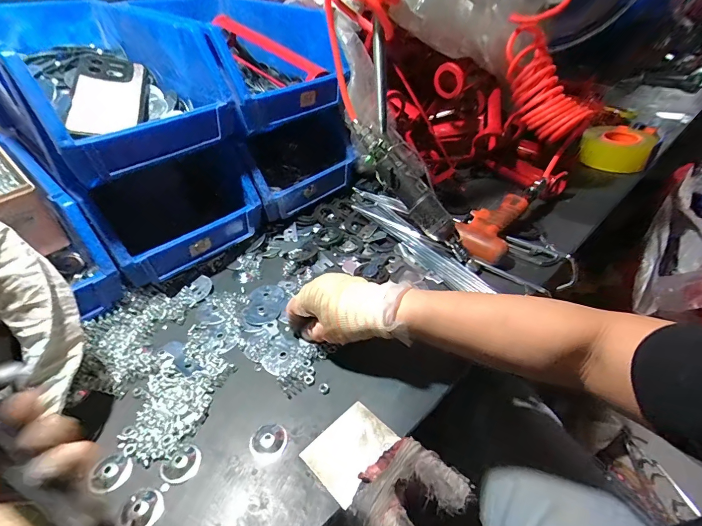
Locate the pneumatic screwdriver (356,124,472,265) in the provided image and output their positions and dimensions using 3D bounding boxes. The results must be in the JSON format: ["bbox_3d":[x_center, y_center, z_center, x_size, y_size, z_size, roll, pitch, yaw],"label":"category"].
[{"bbox_3d":[0.079,-0.098,0.504,0.043,0.046,0.239,-36,85,-35],"label":"pneumatic screwdriver"}]

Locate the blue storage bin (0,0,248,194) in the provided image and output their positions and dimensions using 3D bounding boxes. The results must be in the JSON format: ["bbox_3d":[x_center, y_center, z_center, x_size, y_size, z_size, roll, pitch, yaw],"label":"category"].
[{"bbox_3d":[-0.352,-0.247,0.483,0.364,0.128,0.204,27,47,29],"label":"blue storage bin"}]

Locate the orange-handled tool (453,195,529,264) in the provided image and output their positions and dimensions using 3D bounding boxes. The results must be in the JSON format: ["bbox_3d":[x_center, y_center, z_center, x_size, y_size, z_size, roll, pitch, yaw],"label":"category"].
[{"bbox_3d":[0.209,-0.054,0.552,0.074,0.050,0.137,22,44,25],"label":"orange-handled tool"}]

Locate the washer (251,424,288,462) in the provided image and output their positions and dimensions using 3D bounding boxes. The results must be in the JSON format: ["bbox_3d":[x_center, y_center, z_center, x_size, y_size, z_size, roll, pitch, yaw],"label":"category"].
[{"bbox_3d":[-0.076,0.165,0.339,0.034,0.004,0.033,0,39,0],"label":"washer"}]

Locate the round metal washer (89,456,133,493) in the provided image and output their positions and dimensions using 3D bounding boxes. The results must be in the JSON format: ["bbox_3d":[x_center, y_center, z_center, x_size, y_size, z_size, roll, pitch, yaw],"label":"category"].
[{"bbox_3d":[-0.209,0.183,0.318,0.036,0.004,0.029,1,44,7],"label":"round metal washer"}]

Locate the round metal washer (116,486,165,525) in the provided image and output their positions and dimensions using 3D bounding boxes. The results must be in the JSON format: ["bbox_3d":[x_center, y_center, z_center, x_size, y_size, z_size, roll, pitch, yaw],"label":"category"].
[{"bbox_3d":[-0.172,0.200,0.298,0.035,0.007,0.032,0,39,0],"label":"round metal washer"}]

